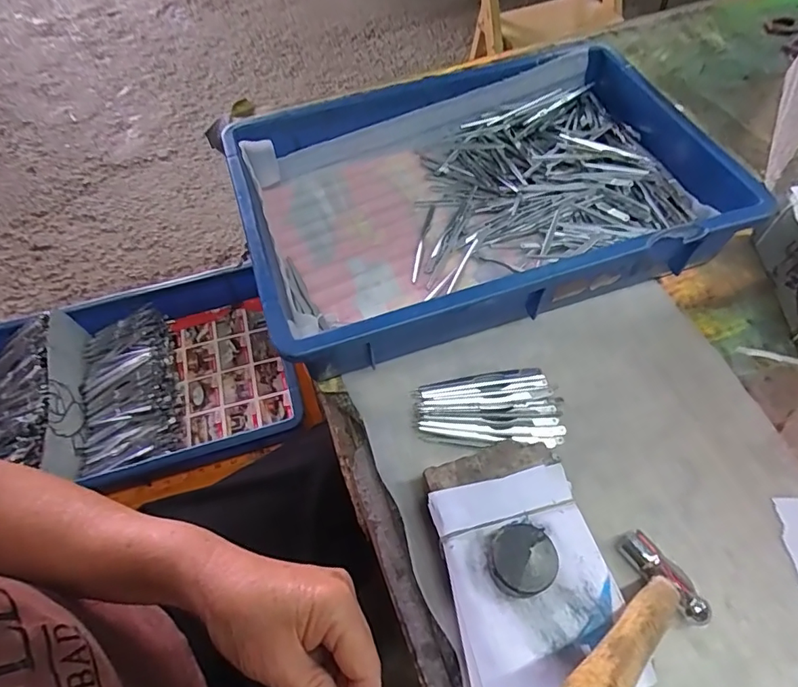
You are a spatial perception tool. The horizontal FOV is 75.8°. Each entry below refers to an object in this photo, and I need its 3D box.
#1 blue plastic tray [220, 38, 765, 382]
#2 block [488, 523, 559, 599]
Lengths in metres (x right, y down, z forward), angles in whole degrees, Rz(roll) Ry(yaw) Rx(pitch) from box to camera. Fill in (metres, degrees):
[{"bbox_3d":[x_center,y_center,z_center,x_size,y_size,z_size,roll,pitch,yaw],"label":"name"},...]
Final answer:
[{"bbox_3d":[0.075,-0.143,0.495,0.427,0.077,0.278,-18,60,-7],"label":"blue plastic tray"},{"bbox_3d":[0.074,0.130,0.307,0.036,0.020,0.038,-1,58,2],"label":"block"}]

